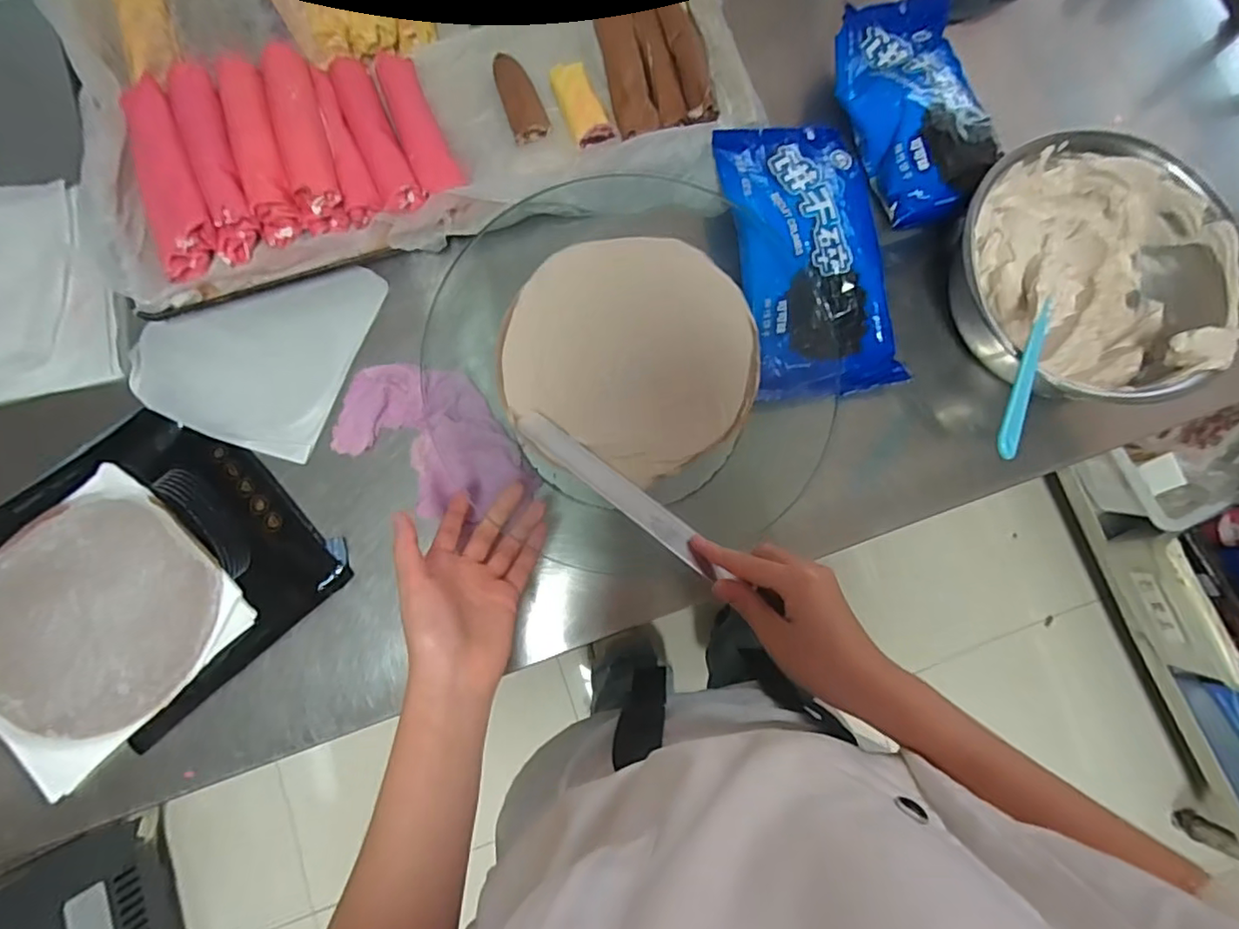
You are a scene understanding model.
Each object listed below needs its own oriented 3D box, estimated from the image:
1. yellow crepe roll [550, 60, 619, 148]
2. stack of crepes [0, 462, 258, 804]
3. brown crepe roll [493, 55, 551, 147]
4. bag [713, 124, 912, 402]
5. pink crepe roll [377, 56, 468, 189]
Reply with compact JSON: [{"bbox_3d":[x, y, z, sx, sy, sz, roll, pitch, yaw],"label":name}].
[{"bbox_3d":[-0.035,-0.345,0.570,0.039,0.018,0.083,-21,82,-6],"label":"yellow crepe roll"},{"bbox_3d":[-0.418,0.124,0.472,0.175,0.019,0.186,45,81,5],"label":"stack of crepes"},{"bbox_3d":[-0.093,-0.348,0.567,0.035,0.019,0.075,-21,82,-6],"label":"brown crepe roll"},{"bbox_3d":[0.174,-0.190,0.544,0.137,0.033,0.252,-8,80,-4],"label":"bag"},{"bbox_3d":[-0.187,-0.314,0.556,0.039,0.022,0.140,-24,82,-6],"label":"pink crepe roll"}]

